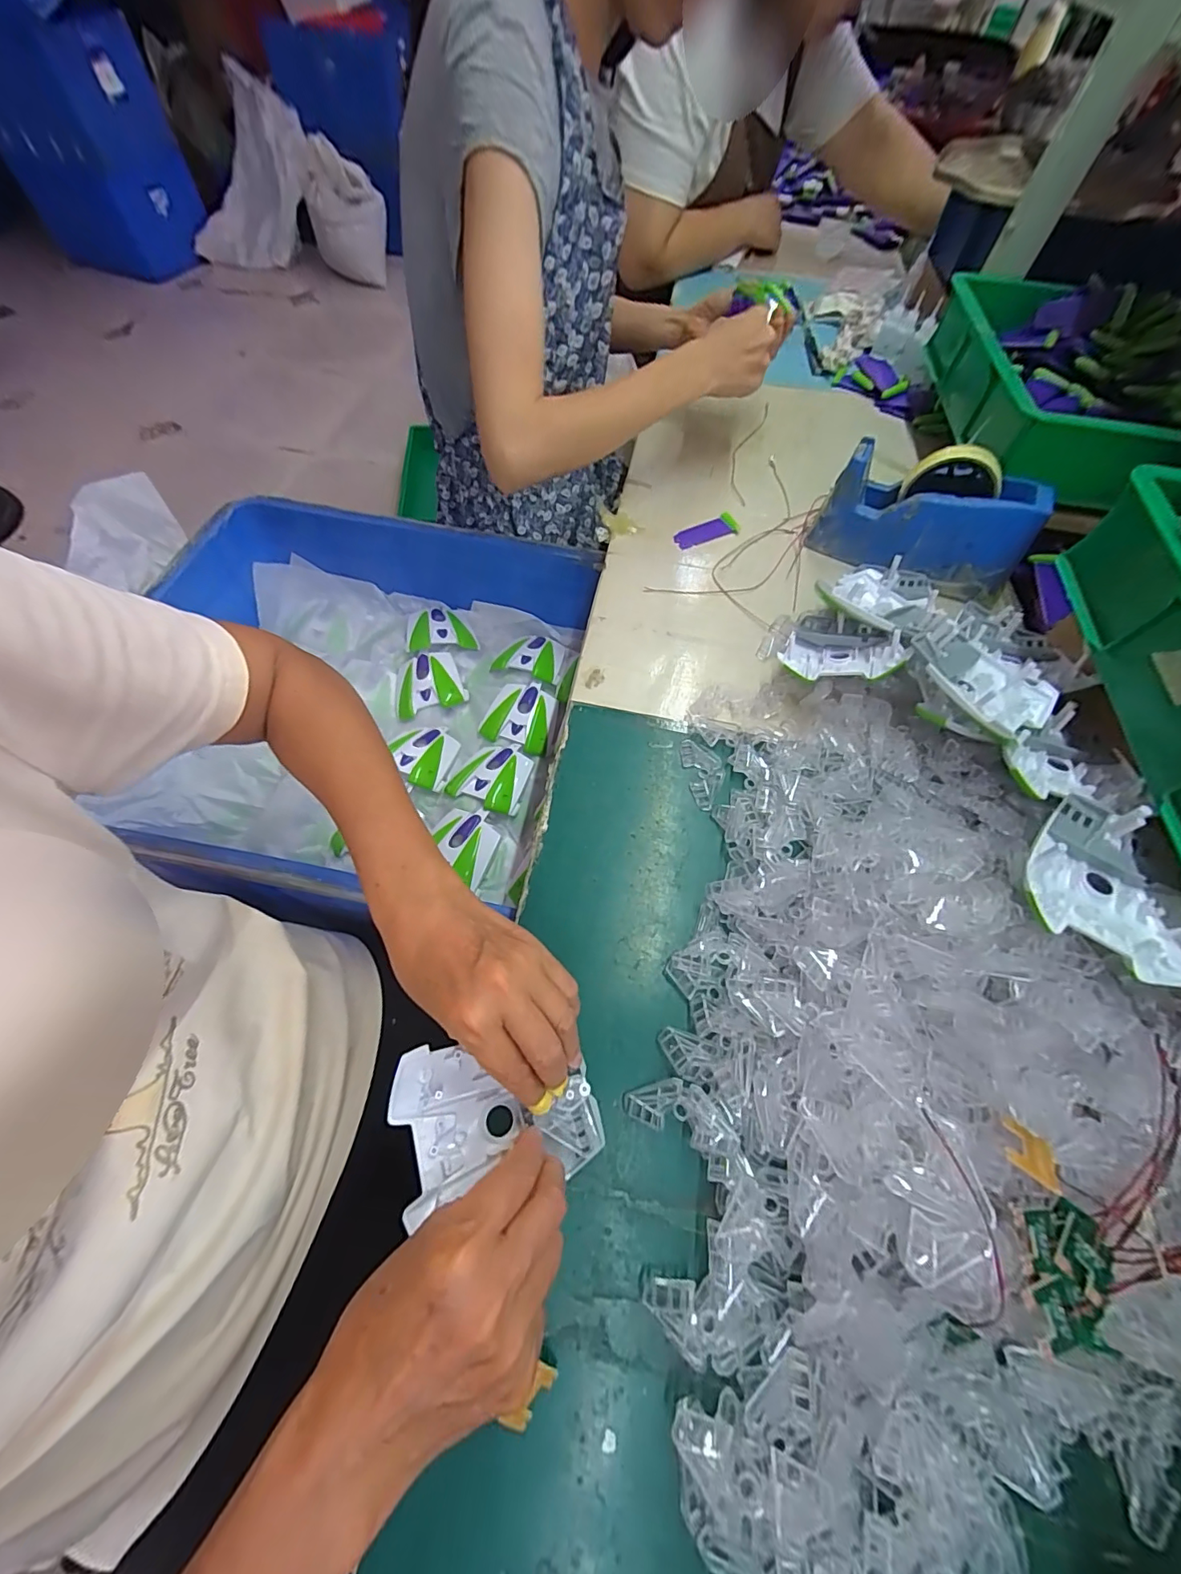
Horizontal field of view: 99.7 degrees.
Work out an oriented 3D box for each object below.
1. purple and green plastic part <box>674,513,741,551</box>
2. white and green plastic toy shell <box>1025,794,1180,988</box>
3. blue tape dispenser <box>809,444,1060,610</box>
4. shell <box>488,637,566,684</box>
[{"bbox_3d":[0.138,-0.297,0.581,0.081,0.006,0.030,-29,66,-16],"label":"purple and green plastic part"},{"bbox_3d":[0.330,0.059,0.308,0.097,0.022,0.104,35,66,15],"label":"white and green plastic toy shell"},{"bbox_3d":[0.346,-0.279,0.516,0.196,0.100,0.078,30,65,14],"label":"blue tape dispenser"},{"bbox_3d":[-0.082,-0.185,0.716,0.095,0.038,0.090,20,63,7],"label":"shell"}]

